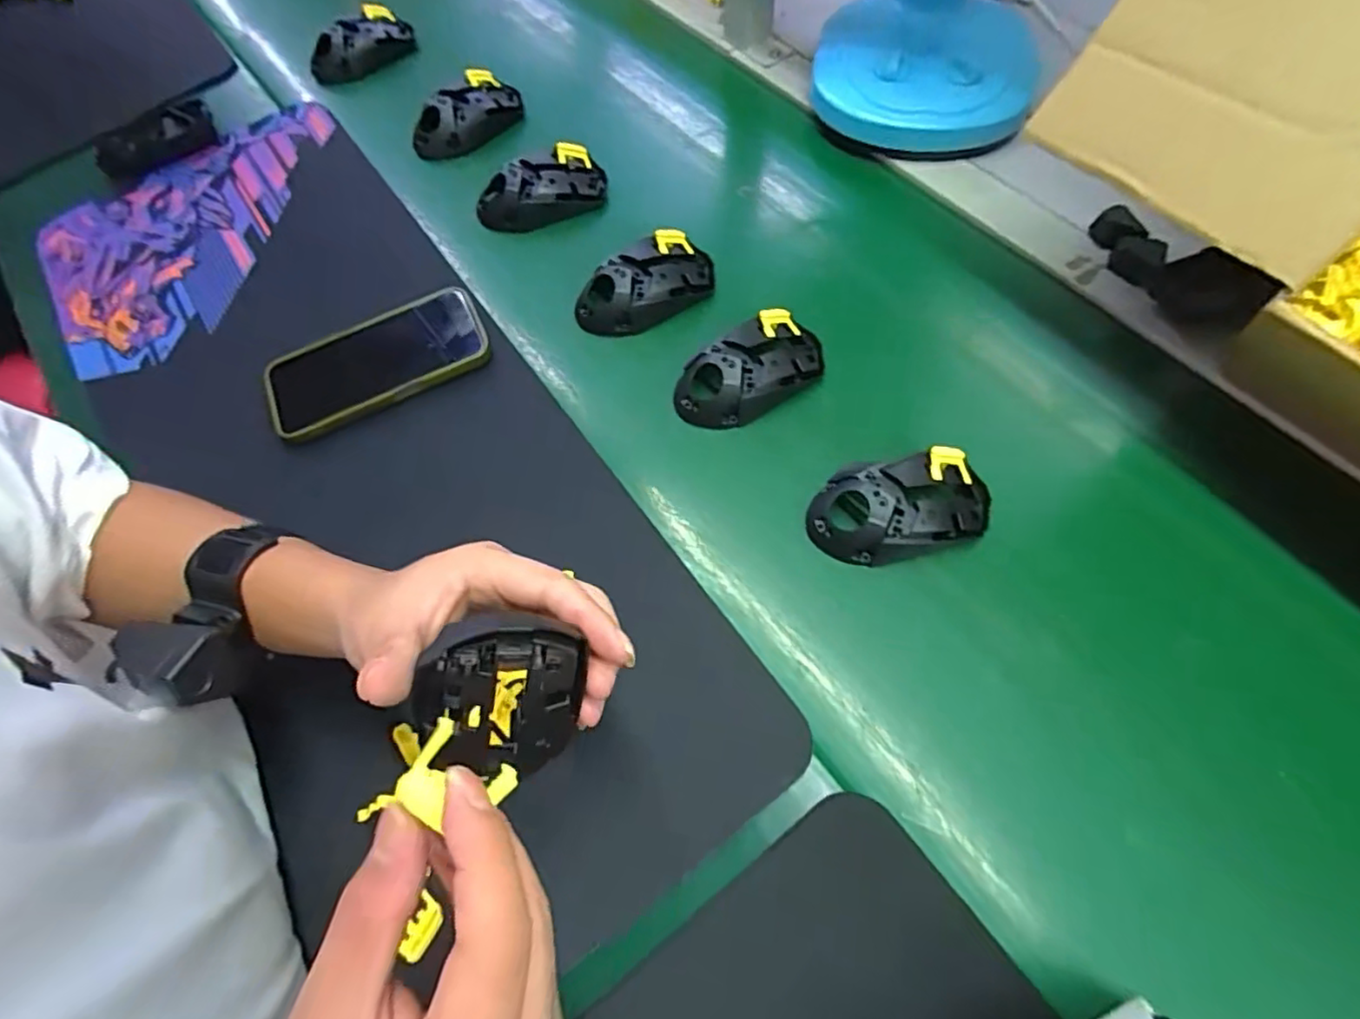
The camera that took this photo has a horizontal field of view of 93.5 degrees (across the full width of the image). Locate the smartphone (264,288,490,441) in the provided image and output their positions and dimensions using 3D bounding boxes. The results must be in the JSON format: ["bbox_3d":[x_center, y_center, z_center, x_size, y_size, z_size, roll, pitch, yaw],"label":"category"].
[{"bbox_3d":[-0.230,-0.114,0.484,0.163,0.018,0.070,-23,66,-8],"label":"smartphone"}]

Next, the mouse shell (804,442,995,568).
[{"bbox_3d":[0.145,-0.002,0.417,0.116,0.033,0.062,-9,65,-2],"label":"mouse shell"}]

